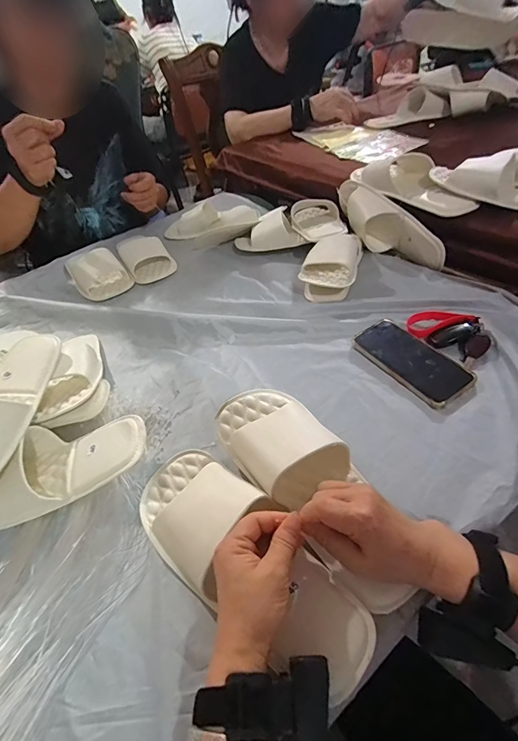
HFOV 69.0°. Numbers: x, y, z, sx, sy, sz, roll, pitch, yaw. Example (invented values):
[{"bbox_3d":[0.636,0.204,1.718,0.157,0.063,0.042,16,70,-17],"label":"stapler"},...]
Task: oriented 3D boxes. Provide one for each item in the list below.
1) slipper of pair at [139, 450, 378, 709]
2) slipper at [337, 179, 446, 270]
[{"bbox_3d":[-0.015,0.175,0.365,0.270,0.058,0.104,33,57,24],"label":"slipper of pair"},{"bbox_3d":[0.238,-0.269,0.726,0.056,0.104,0.263,-32,62,-24],"label":"slipper"}]

